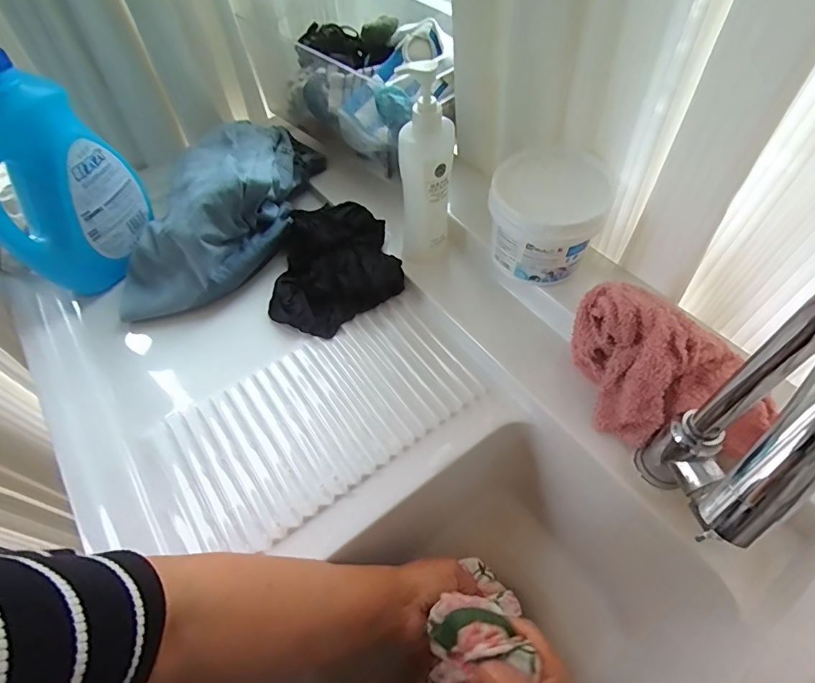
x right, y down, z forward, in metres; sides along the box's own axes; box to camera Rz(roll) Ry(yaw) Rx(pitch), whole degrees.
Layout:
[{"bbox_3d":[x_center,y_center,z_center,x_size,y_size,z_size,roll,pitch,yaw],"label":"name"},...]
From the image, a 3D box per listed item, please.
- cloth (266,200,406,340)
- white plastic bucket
[{"bbox_3d":[-0.100,-0.100,0.608,0.173,0.061,0.186,-14,57,-5],"label":"cloth"},{"bbox_3d":[0.153,-0.138,0.512,0.120,0.106,0.112,-2,56,3],"label":"white plastic bucket"}]

